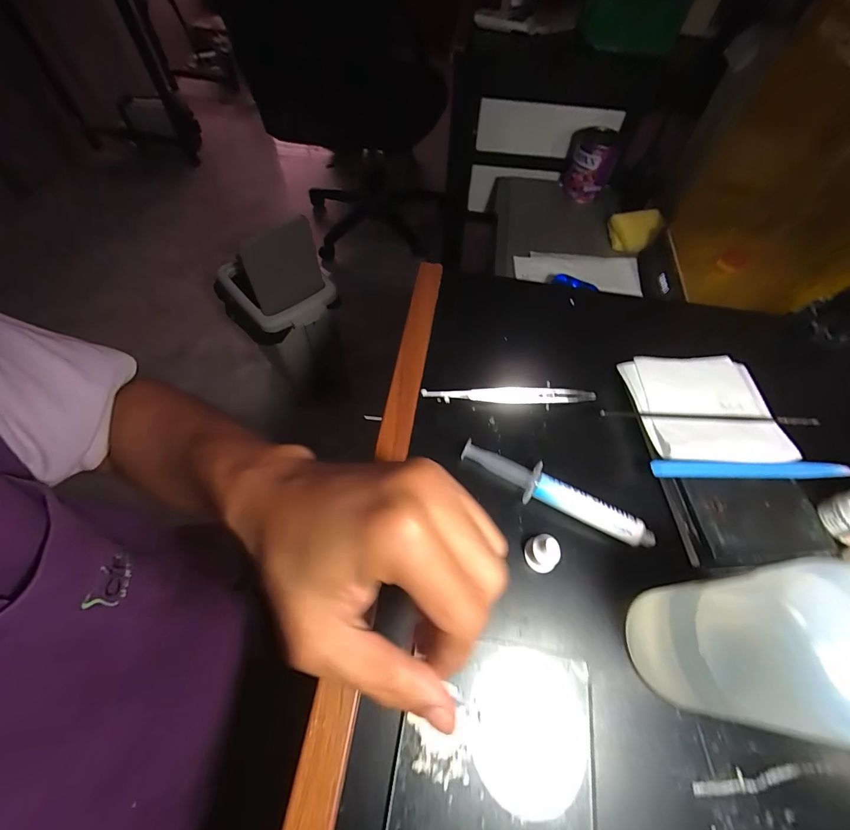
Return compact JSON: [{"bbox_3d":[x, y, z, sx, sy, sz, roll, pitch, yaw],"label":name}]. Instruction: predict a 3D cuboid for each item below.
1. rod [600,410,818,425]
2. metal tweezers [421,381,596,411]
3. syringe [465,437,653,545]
[{"bbox_3d":[0.211,0.002,0.287,0.162,0.006,0.007,4,58,-2],"label":"rod"},{"bbox_3d":[0.070,-0.016,0.312,0.141,0.013,0.013,1,58,-4],"label":"metal tweezers"},{"bbox_3d":[0.088,0.056,0.268,0.135,0.017,0.024,29,60,13],"label":"syringe"}]

